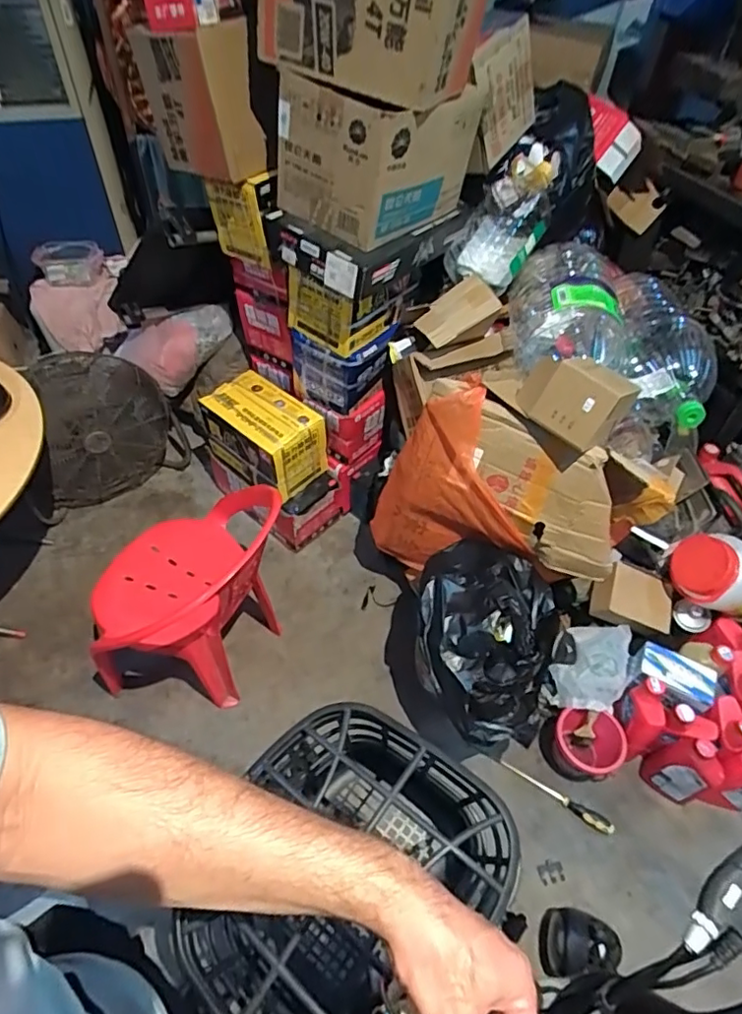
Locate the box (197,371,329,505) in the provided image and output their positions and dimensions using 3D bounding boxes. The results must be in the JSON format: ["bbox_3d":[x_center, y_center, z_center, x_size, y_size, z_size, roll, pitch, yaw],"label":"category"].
[{"bbox_3d":[-0.304,-0.203,1.610,0.316,0.202,0.192,36,57,25],"label":"box"}]

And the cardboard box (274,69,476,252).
[{"bbox_3d":[0.010,-0.750,1.185,0.271,0.248,0.385,27,54,20],"label":"cardboard box"}]

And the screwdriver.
[{"bbox_3d":[0.422,0.656,1.286,0.259,0.027,0.030,27,54,20],"label":"screwdriver"}]

